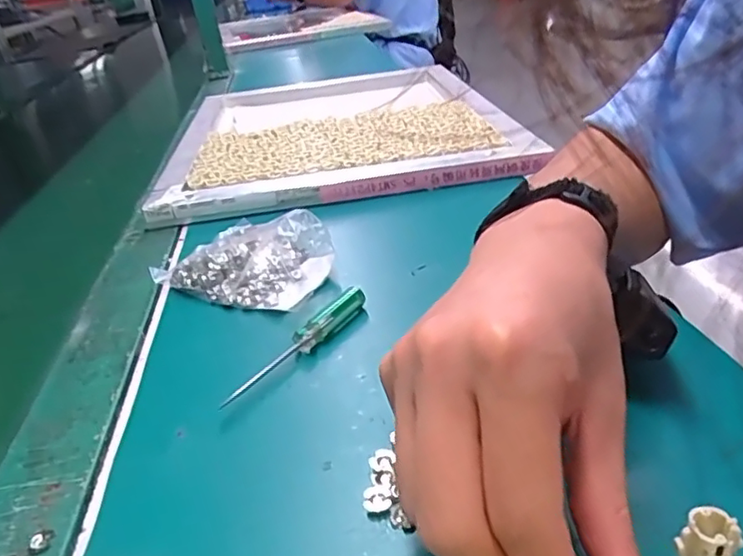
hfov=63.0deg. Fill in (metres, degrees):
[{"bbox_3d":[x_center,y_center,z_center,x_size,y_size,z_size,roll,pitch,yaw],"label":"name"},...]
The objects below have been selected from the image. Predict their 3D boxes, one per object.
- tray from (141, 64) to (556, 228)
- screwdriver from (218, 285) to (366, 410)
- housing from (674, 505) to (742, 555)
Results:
[{"bbox_3d":[-0.045,-0.188,0.738,0.359,0.029,0.456,-9,29,-3],"label":"tray"},{"bbox_3d":[-0.039,0.037,0.343,0.012,0.016,0.112,14,35,34],"label":"screwdriver"},{"bbox_3d":[0.113,0.091,0.204,0.015,0.023,0.016,-29,35,-33],"label":"housing"}]

